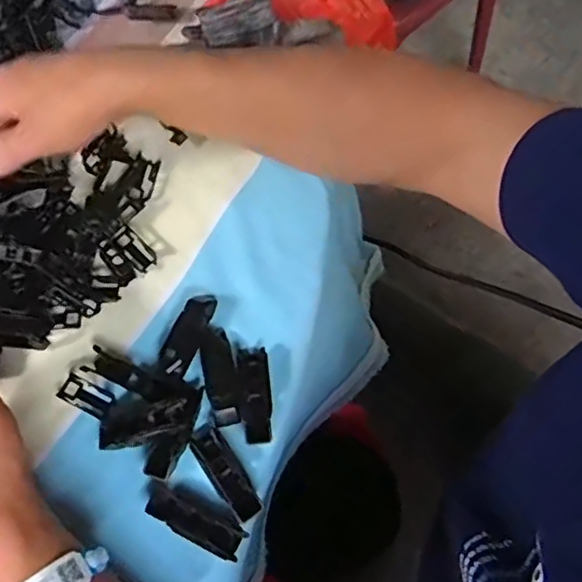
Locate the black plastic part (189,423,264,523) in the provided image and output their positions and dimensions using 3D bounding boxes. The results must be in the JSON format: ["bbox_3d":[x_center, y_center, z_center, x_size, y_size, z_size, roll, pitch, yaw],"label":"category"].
[{"bbox_3d":[-0.044,0.120,0.403,0.020,0.008,0.067,-33,70,-12],"label":"black plastic part"}]

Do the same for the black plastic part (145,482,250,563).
[{"bbox_3d":[-0.062,0.149,0.390,0.066,0.007,0.022,24,70,11],"label":"black plastic part"}]

